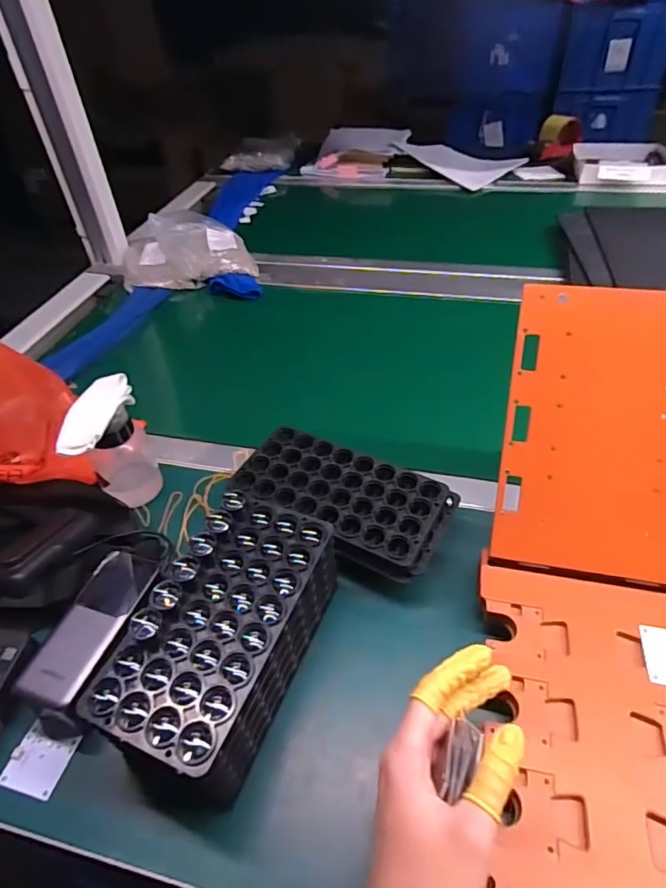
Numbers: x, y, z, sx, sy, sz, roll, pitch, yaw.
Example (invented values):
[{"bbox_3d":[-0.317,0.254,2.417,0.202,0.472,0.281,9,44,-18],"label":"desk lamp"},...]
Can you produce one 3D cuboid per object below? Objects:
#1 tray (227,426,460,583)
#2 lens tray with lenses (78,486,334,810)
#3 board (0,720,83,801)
[{"bbox_3d":[0.006,0.054,0.512,0.204,0.031,0.105,21,52,21],"label":"tray"},{"bbox_3d":[-0.079,0.151,0.407,0.101,0.103,0.206,16,48,20],"label":"lens tray with lenses"},{"bbox_3d":[-0.223,0.241,0.395,0.044,0.010,0.043,9,46,14],"label":"board"}]

